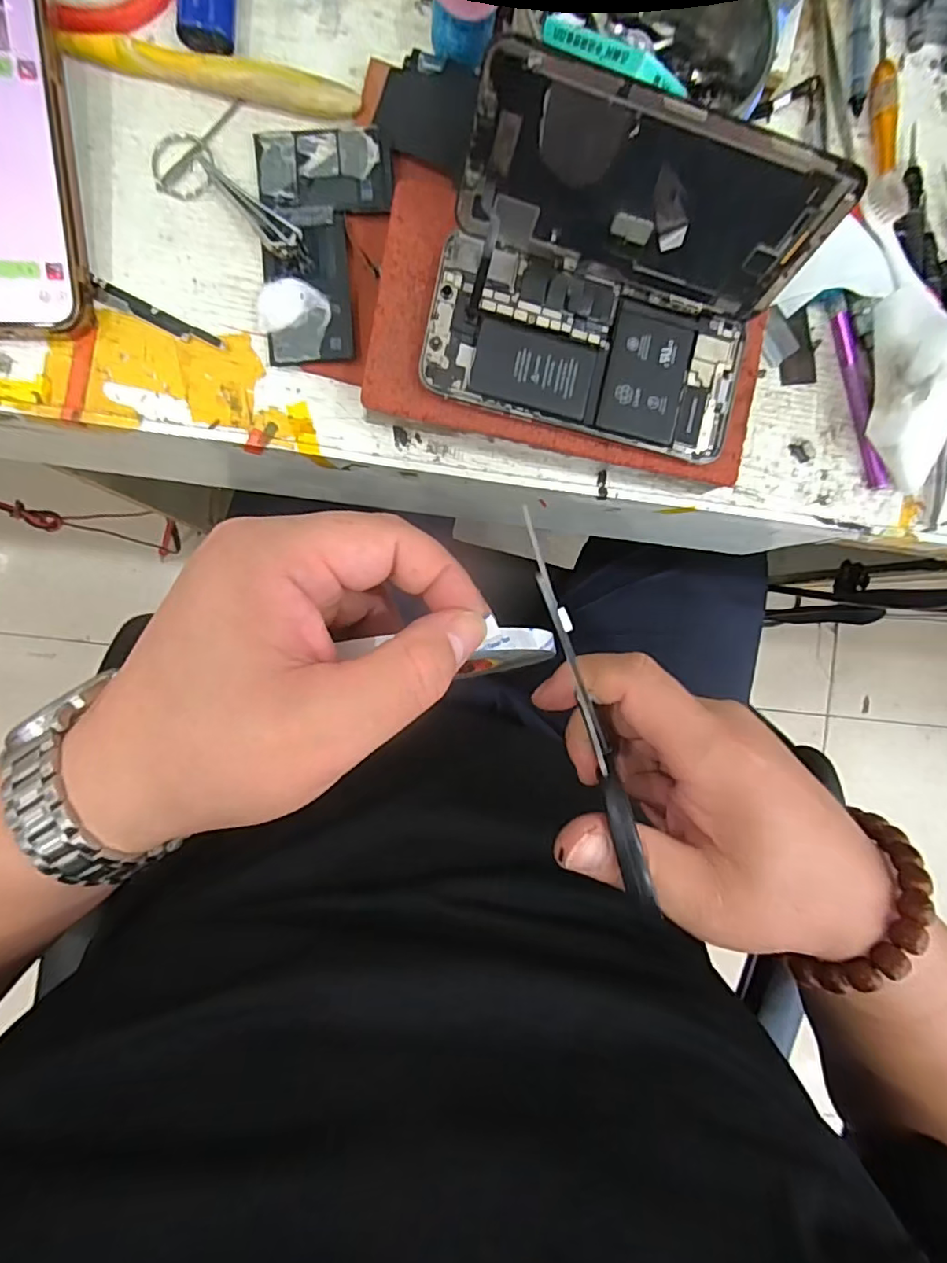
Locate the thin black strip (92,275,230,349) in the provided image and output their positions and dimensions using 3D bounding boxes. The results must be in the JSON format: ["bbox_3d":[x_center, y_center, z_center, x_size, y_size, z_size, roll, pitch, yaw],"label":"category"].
[{"bbox_3d":[-0.143,-0.143,0.261,0.059,0.004,0.009,24,87,-8],"label":"thin black strip"}]

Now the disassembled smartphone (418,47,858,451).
[{"bbox_3d":[0.058,-0.132,0.223,0.138,0.071,0.083,12,89,-8],"label":"disassembled smartphone"}]

